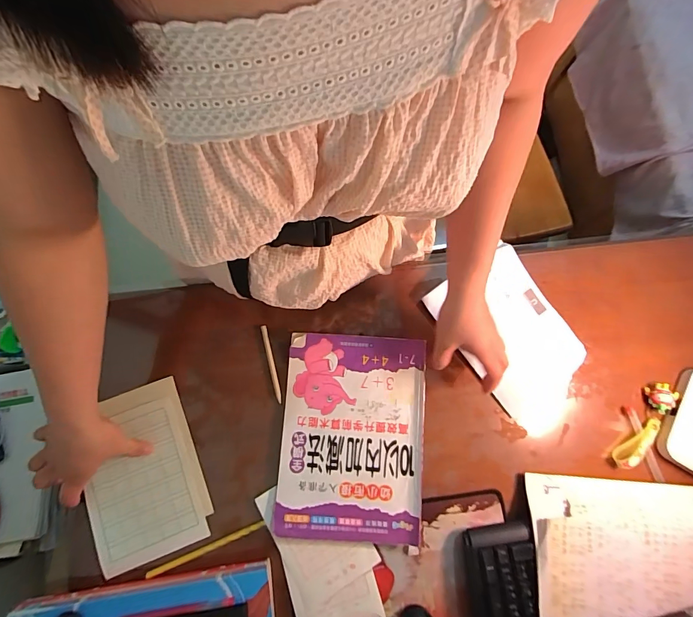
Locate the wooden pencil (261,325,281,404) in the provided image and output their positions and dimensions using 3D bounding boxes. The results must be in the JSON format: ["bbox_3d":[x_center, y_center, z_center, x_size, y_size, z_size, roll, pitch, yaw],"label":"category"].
[{"bbox_3d":[-0.103,0.075,0.510,0.009,0.004,0.105,-14,80,-3],"label":"wooden pencil"}]

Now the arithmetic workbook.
[{"bbox_3d":[0.008,0.162,0.482,0.182,0.013,0.250,4,79,2],"label":"arithmetic workbook"}]

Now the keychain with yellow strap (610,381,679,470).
[{"bbox_3d":[0.408,0.160,0.505,0.033,0.028,0.132,35,81,6],"label":"keychain with yellow strap"}]

